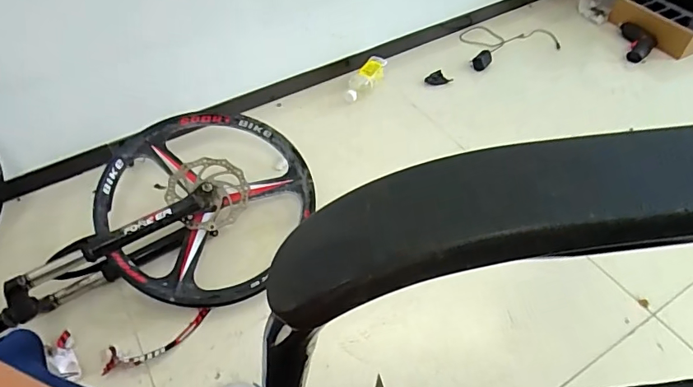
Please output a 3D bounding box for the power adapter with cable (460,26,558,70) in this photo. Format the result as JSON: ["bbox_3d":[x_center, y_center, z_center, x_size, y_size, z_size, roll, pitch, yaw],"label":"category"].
[{"bbox_3d":[0.481,-0.465,1.433,0.330,0.031,0.190,-23,52,-17],"label":"power adapter with cable"}]

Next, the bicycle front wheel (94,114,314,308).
[{"bbox_3d":[-0.283,0.008,0.921,0.388,0.118,0.408,4,66,-10],"label":"bicycle front wheel"}]

